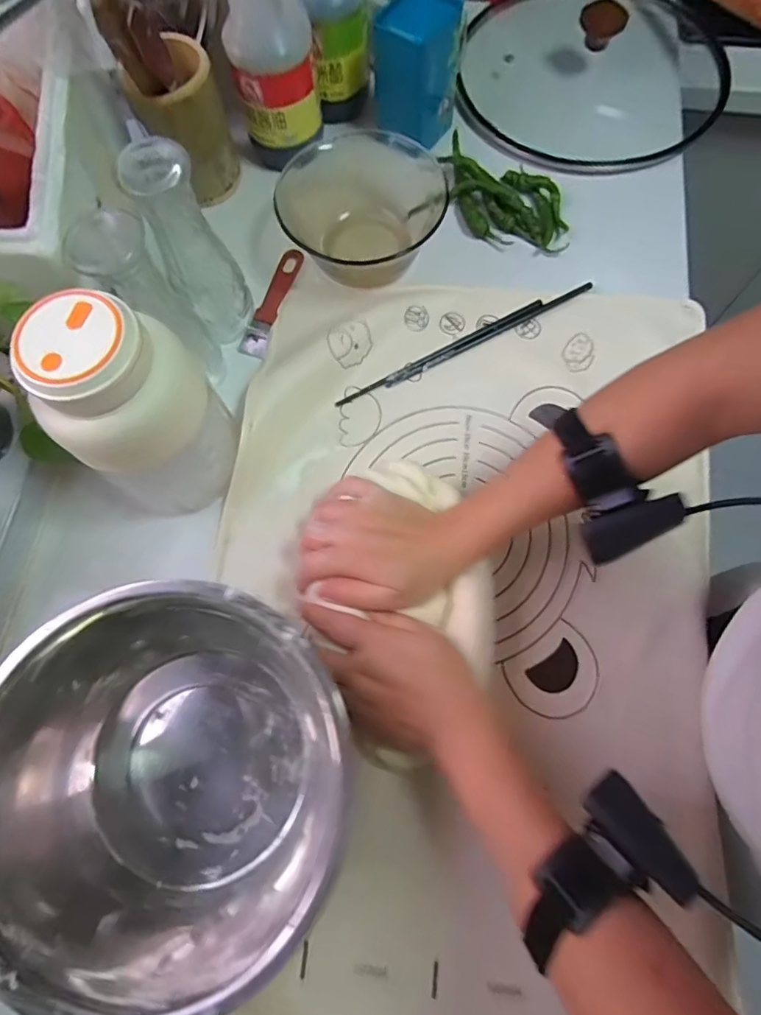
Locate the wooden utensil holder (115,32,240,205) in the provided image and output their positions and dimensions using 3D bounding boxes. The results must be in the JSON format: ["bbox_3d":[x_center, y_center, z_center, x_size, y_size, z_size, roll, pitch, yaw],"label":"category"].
[{"bbox_3d":[-0.196,-0.394,0.552,0.064,0.120,0.084,38,78,13],"label":"wooden utensil holder"}]

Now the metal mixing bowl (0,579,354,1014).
[{"bbox_3d":[-0.150,0.185,0.379,0.226,0.103,0.245,15,74,8],"label":"metal mixing bowl"}]

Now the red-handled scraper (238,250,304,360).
[{"bbox_3d":[-0.114,-0.217,0.559,0.026,0.009,0.131,17,74,5],"label":"red-handled scraper"}]

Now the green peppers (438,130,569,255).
[{"bbox_3d":[0.132,-0.338,0.576,0.156,0.026,0.084,29,75,8],"label":"green peppers"}]

